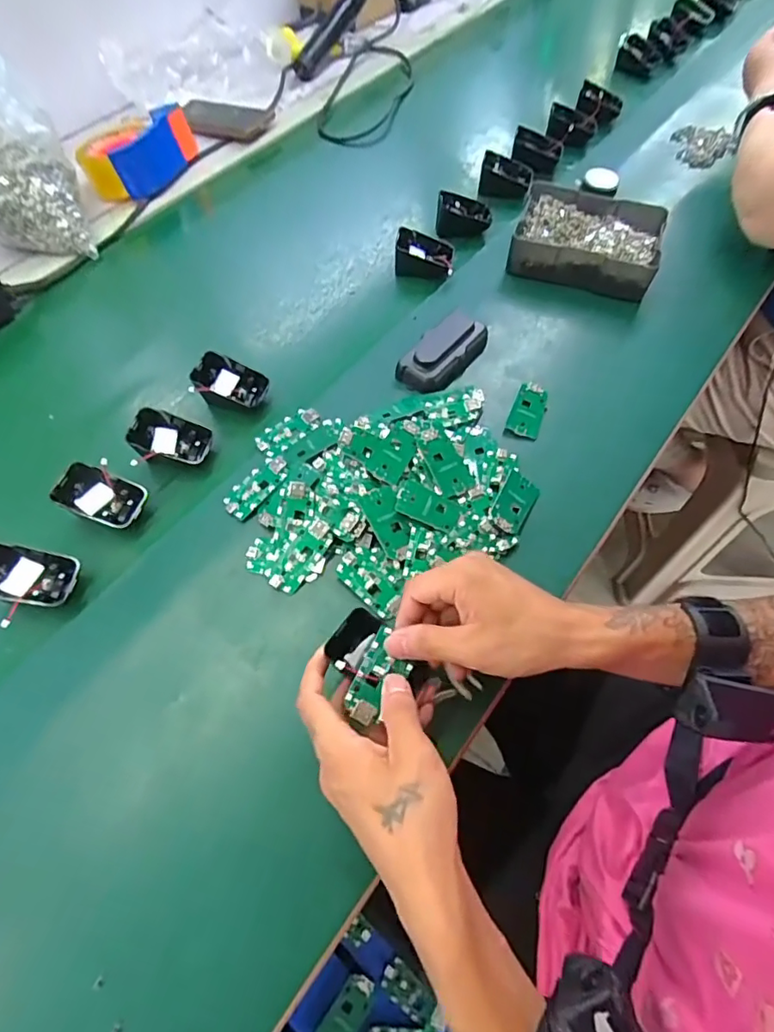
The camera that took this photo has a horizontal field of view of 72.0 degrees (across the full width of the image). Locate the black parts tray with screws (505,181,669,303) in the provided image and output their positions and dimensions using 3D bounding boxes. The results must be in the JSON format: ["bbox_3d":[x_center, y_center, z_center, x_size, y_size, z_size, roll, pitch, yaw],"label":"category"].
[{"bbox_3d":[0.230,-0.314,0.616,0.158,0.049,0.123,18,62,13],"label":"black parts tray with screws"}]

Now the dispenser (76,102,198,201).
[{"bbox_3d":[-0.342,-0.494,0.723,0.105,0.059,0.151,38,68,22],"label":"dispenser"}]

